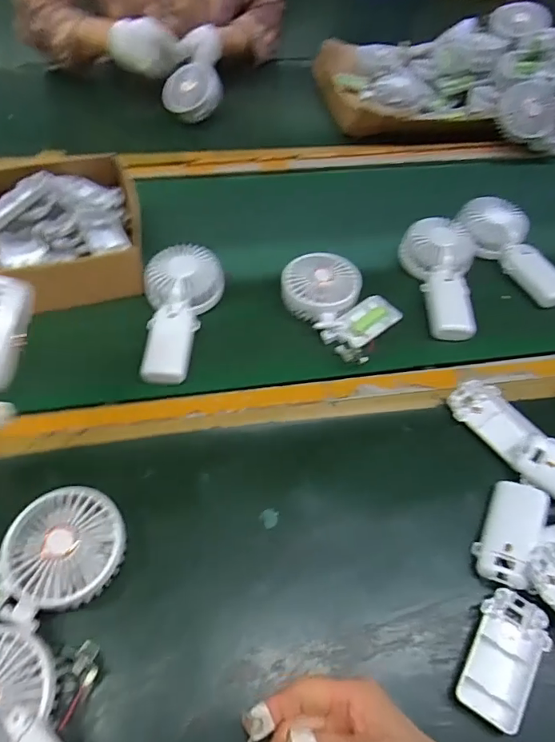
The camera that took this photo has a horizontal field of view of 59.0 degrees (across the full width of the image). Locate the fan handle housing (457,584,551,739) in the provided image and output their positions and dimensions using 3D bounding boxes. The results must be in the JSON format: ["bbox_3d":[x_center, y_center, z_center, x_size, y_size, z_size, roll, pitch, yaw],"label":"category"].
[{"bbox_3d":[0.177,0.223,0.384,0.050,0.015,0.095,26,57,15],"label":"fan handle housing"}]

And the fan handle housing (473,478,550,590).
[{"bbox_3d":[0.205,0.139,0.428,0.044,0.027,0.094,27,57,15],"label":"fan handle housing"}]

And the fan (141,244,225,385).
[{"bbox_3d":[-0.107,-0.068,0.548,0.089,0.039,0.175,-1,54,-4],"label":"fan"}]

